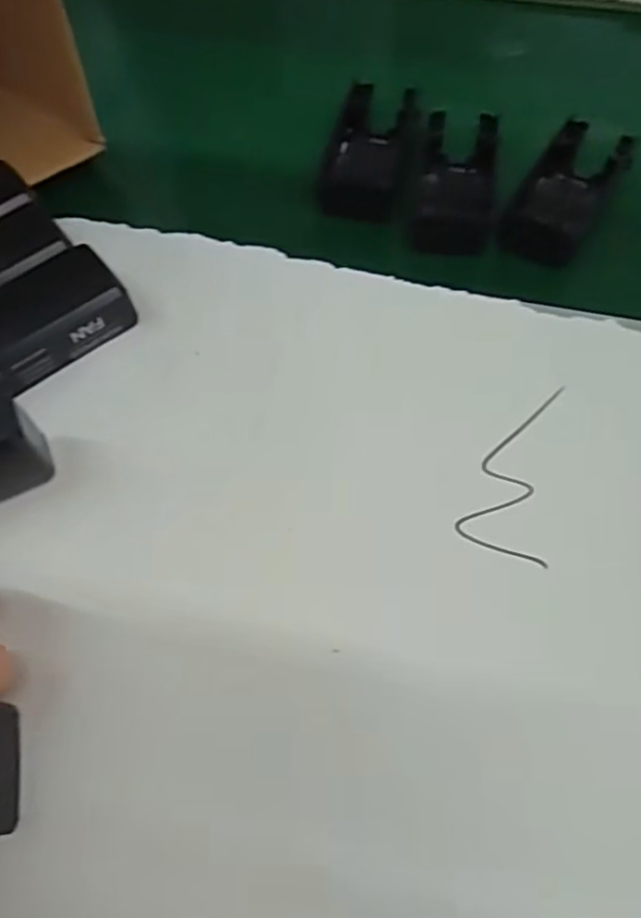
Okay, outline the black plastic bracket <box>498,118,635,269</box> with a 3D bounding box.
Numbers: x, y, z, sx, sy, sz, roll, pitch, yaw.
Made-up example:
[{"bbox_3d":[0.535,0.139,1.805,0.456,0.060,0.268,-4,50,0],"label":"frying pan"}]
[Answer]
[{"bbox_3d":[0.146,-0.158,0.386,0.045,0.023,0.105,27,66,15],"label":"black plastic bracket"}]

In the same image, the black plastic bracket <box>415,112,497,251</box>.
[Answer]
[{"bbox_3d":[0.081,-0.165,0.391,0.044,0.025,0.096,6,62,4],"label":"black plastic bracket"}]

